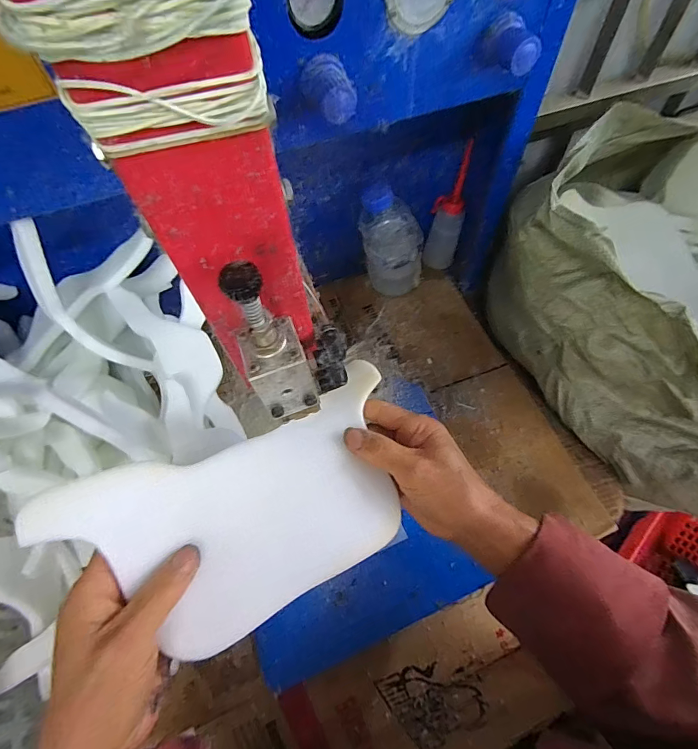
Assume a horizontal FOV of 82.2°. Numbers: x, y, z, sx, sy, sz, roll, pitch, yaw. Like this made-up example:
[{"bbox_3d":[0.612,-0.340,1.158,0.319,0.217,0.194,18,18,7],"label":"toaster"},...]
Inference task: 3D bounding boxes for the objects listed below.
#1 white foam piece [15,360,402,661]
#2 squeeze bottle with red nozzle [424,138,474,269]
[{"bbox_3d":[-0.058,0.091,0.280,0.238,0.034,0.127,-25,71,-23],"label":"white foam piece"},{"bbox_3d":[0.148,-0.237,0.603,0.052,0.169,0.047,-15,62,-6],"label":"squeeze bottle with red nozzle"}]

